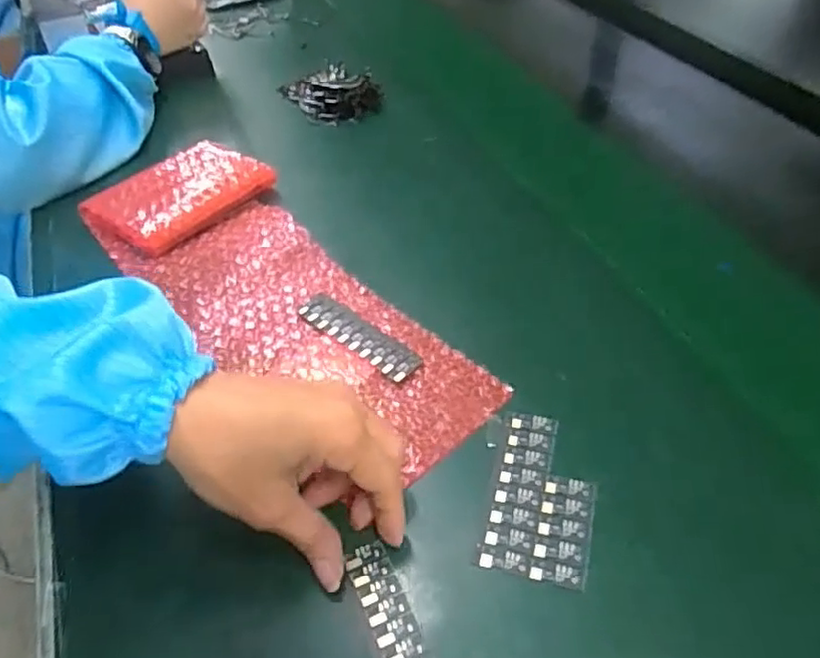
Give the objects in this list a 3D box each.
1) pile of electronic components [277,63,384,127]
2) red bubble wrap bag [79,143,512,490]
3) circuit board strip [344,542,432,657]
[{"bbox_3d":[-0.079,-0.244,0.664,0.084,0.021,0.107,-25,49,-21],"label":"pile of electronic components"},{"bbox_3d":[-0.105,-0.033,0.455,0.138,0.030,0.373,-30,52,-25],"label":"red bubble wrap bag"},{"bbox_3d":[-0.007,0.139,0.295,0.022,0.004,0.088,-20,47,-14],"label":"circuit board strip"}]

